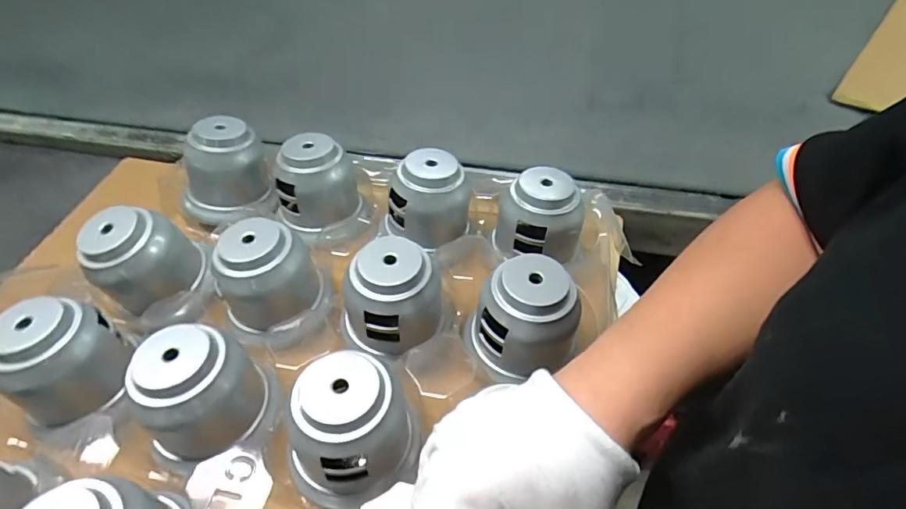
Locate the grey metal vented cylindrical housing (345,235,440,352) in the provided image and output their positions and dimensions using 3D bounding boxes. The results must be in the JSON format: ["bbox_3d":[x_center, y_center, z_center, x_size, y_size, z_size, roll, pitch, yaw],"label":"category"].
[{"bbox_3d":[-0.049,0.032,0.375,0.074,0.066,0.065,-15,50,-11],"label":"grey metal vented cylindrical housing"}]

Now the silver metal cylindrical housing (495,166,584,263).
[{"bbox_3d":[0.074,-0.034,0.428,0.072,0.063,0.063,12,50,12],"label":"silver metal cylindrical housing"}]

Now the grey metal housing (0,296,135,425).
[{"bbox_3d":[-0.273,0.072,0.346,0.062,0.067,0.074,24,53,21],"label":"grey metal housing"}]

